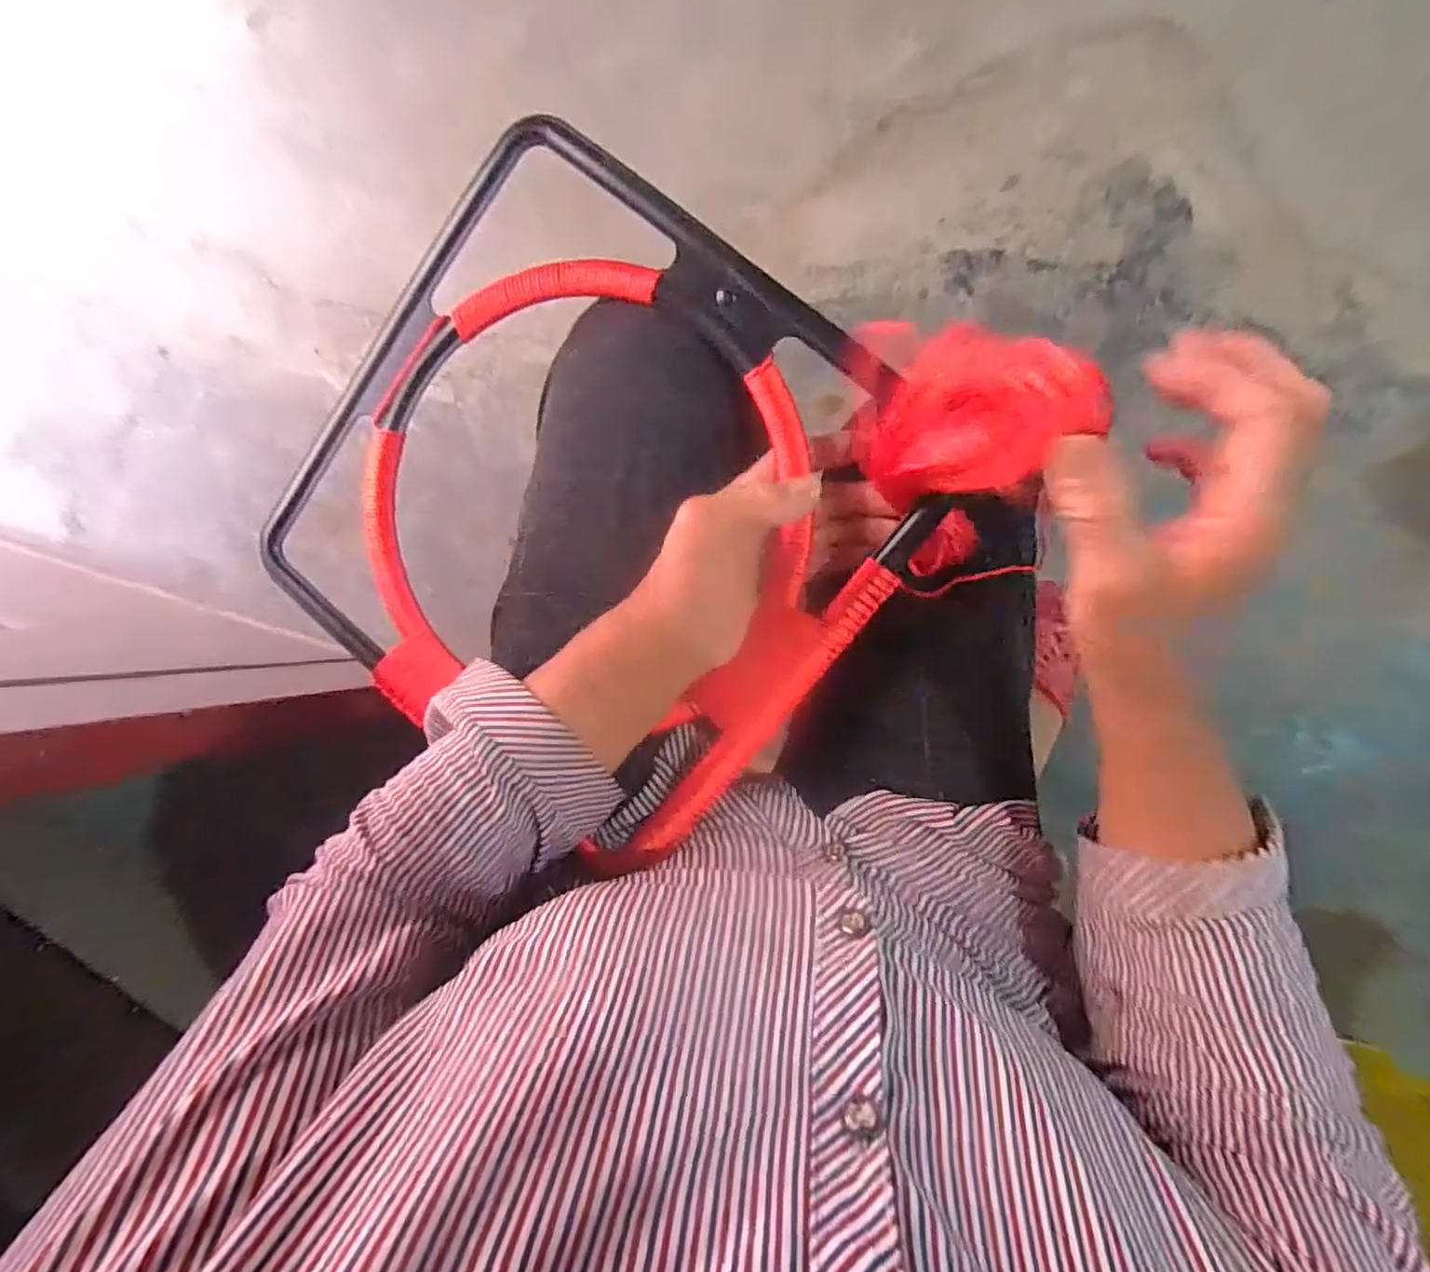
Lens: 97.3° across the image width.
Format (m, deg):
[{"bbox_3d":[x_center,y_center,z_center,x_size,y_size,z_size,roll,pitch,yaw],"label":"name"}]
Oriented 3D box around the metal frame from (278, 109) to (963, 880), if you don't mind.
[{"bbox_3d":[-0.075,-0.069,0.357,0.326,0.030,0.322,39,98,6],"label":"metal frame"}]

